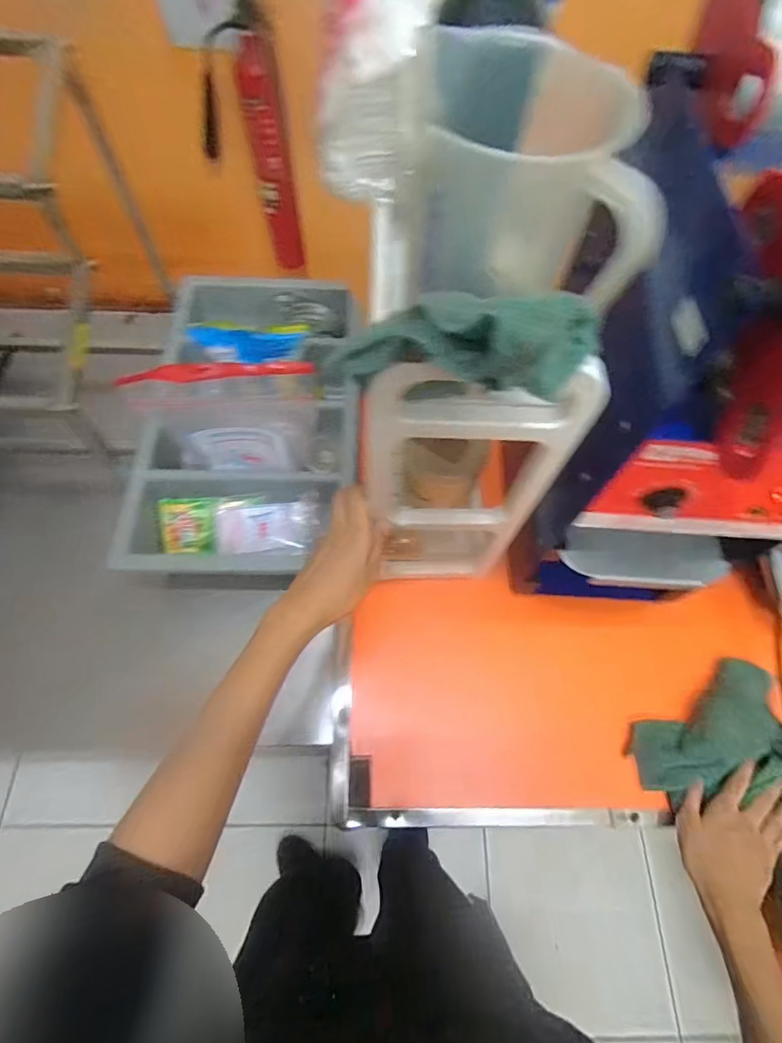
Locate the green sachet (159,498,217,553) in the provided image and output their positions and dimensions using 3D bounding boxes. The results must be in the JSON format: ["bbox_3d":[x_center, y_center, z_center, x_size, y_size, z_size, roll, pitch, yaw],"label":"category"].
[{"bbox_3d":[-0.272,0.006,0.660,0.068,0.013,0.074,-2,104,-11],"label":"green sachet"}]

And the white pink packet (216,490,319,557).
[{"bbox_3d":[-0.162,0.007,0.653,0.133,0.023,0.075,-8,91,-7],"label":"white pink packet"}]

